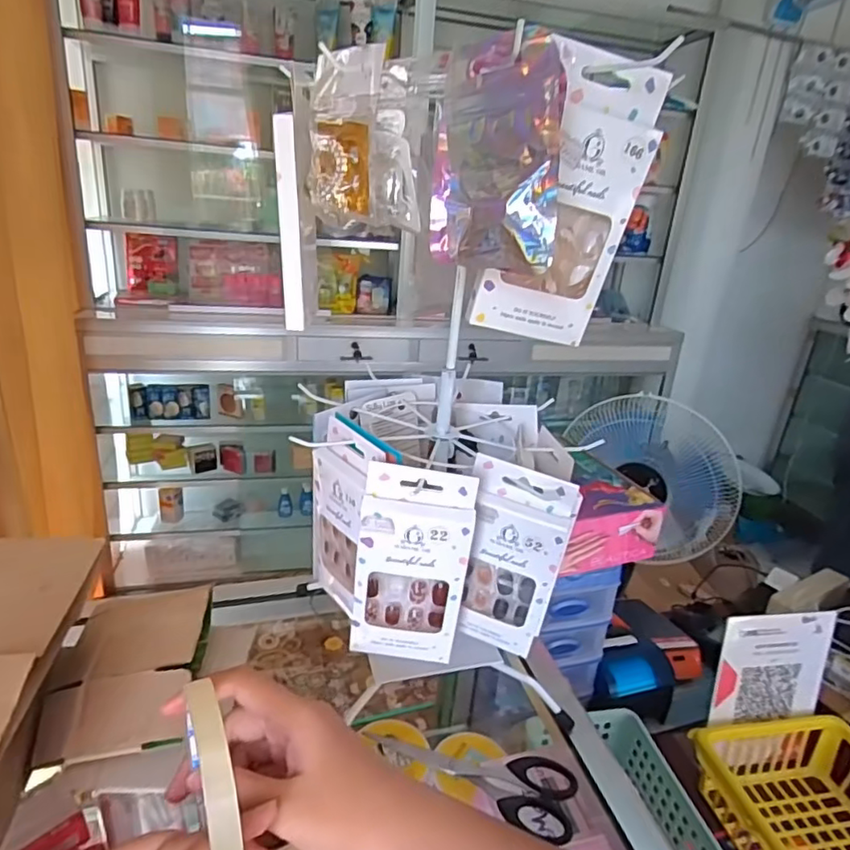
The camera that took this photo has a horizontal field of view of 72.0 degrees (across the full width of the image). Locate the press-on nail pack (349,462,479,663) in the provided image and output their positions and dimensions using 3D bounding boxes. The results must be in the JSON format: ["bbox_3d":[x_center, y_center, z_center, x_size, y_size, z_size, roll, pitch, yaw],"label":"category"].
[{"bbox_3d":[-0.009,0.093,0.372,0.069,0.137,0.015,6,22,3],"label":"press-on nail pack"}]

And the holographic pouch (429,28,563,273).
[{"bbox_3d":[0.029,-0.120,0.264,0.069,0.093,0.010,17,26,37],"label":"holographic pouch"}]

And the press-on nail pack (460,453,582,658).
[{"bbox_3d":[0.058,0.094,0.391,0.062,0.137,0.015,12,23,16],"label":"press-on nail pack"}]

